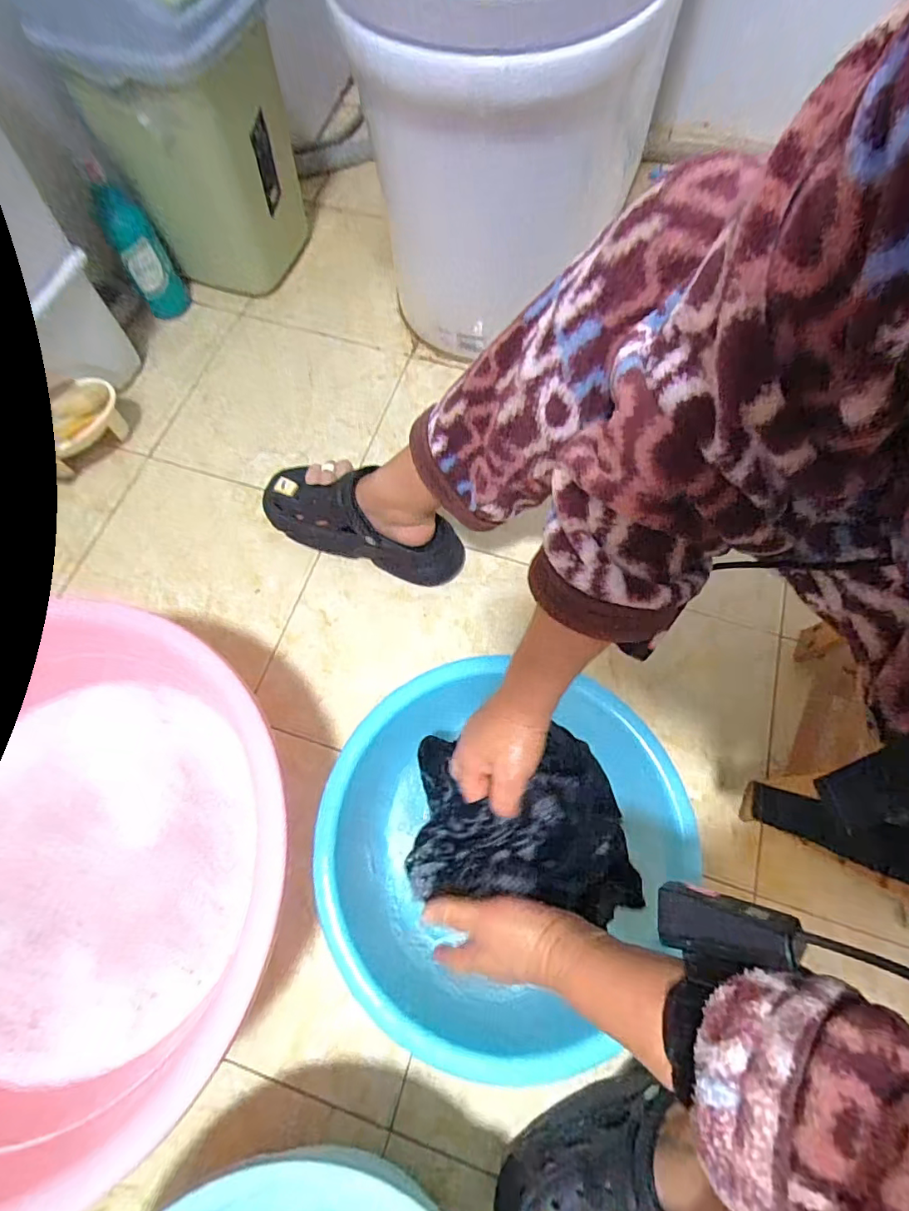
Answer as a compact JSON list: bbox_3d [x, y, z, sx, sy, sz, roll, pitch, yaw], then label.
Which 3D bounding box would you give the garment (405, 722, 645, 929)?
[{"bbox_3d":[0.062,0.189,0.473,0.196,0.130,0.147,3,68,1],"label":"garment"}]

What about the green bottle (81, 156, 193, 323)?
[{"bbox_3d":[-0.499,-0.568,0.817,0.069,0.199,0.060,-20,69,-8],"label":"green bottle"}]

